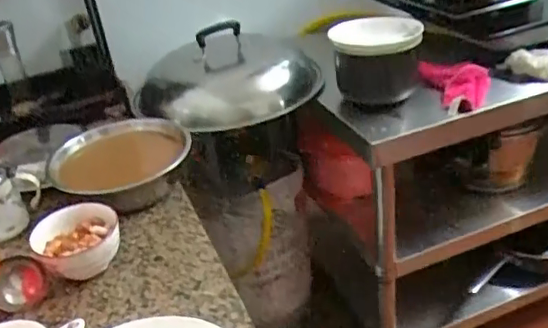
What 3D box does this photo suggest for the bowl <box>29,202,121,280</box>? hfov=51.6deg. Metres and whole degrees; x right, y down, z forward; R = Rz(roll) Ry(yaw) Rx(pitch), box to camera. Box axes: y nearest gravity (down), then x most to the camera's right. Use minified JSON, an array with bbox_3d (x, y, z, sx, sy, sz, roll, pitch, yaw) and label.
[{"bbox_3d":[-0.258,0.112,0.766,0.108,0.069,0.108,-5,31,3],"label":"bowl"}]

